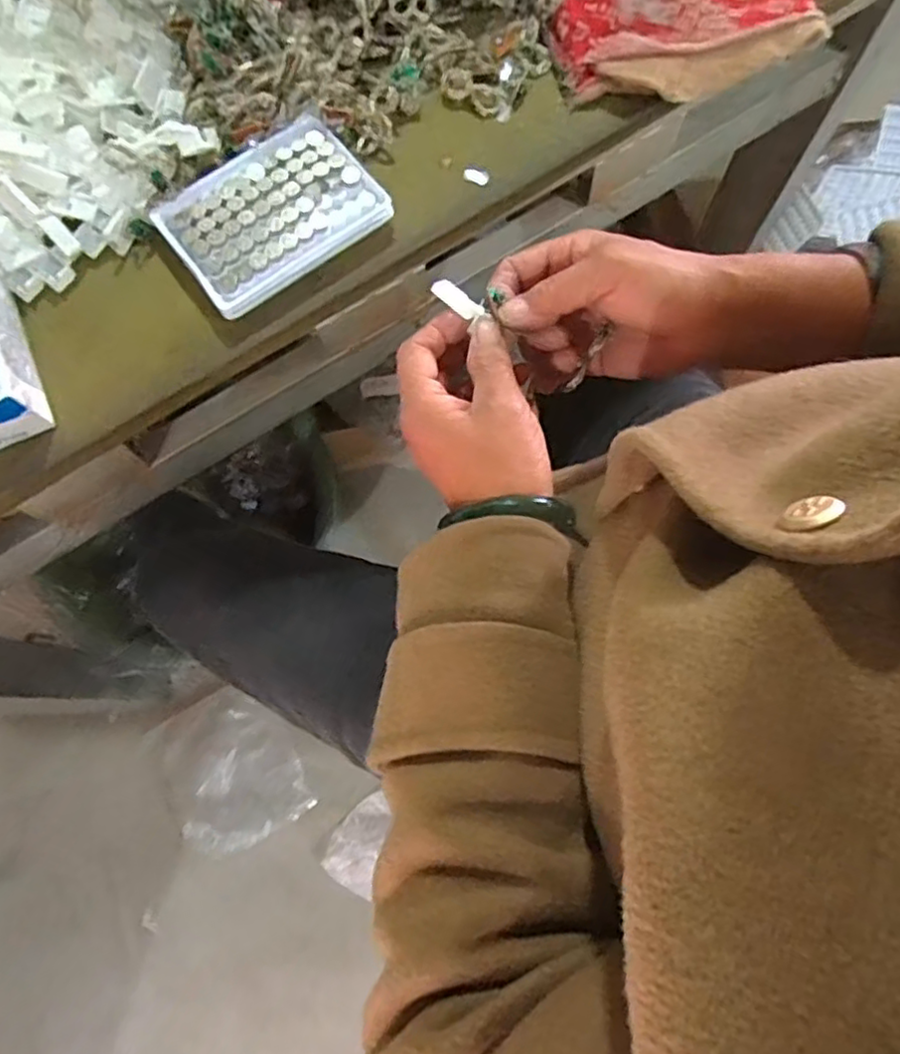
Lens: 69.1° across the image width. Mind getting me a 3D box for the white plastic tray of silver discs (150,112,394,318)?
[{"bbox_3d":[-0.116,-0.204,0.426,0.129,0.015,0.097,-36,77,-7],"label":"white plastic tray of silver discs"}]

